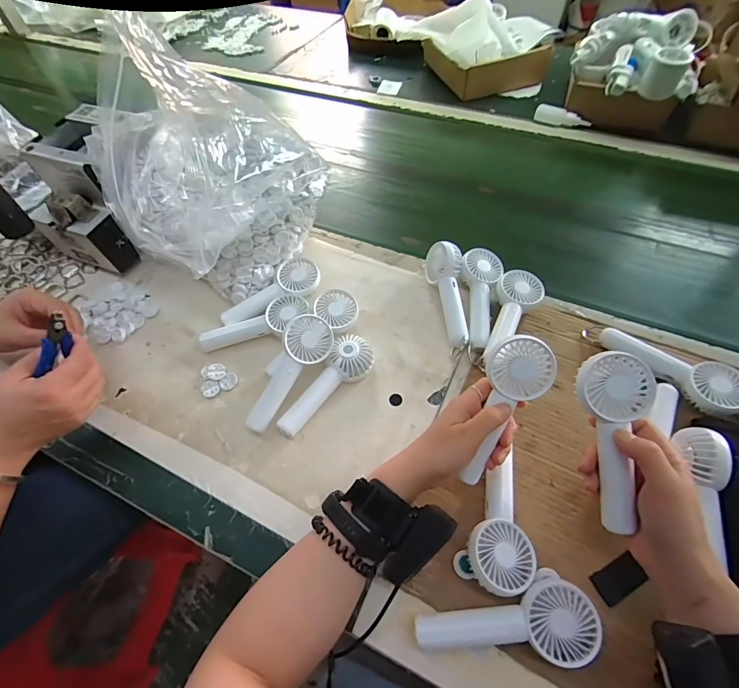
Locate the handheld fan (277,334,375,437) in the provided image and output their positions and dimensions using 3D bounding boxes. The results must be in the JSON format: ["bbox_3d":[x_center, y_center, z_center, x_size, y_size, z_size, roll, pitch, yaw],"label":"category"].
[{"bbox_3d":[-0.053,0.045,0.450,0.139,0.031,0.047,-38,64,-20],"label":"handheld fan"}]

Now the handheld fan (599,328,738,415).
[{"bbox_3d":[0.344,0.024,0.441,0.050,0.042,0.145,-38,64,-20],"label":"handheld fan"}]

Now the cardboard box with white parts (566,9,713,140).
[{"bbox_3d":[0.480,-0.495,0.714,0.211,0.146,0.150,19,60,13],"label":"cardboard box with white parts"}]

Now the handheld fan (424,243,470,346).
[{"bbox_3d":[0.107,-0.066,0.505,0.039,0.053,0.148,-7,70,-2],"label":"handheld fan"}]

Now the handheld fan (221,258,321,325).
[{"bbox_3d":[-0.133,-0.068,0.523,0.139,0.031,0.054,-30,61,-16],"label":"handheld fan"}]

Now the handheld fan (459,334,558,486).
[{"bbox_3d":[0.121,0.061,0.355,0.057,0.035,0.141,24,95,16],"label":"handheld fan"}]

